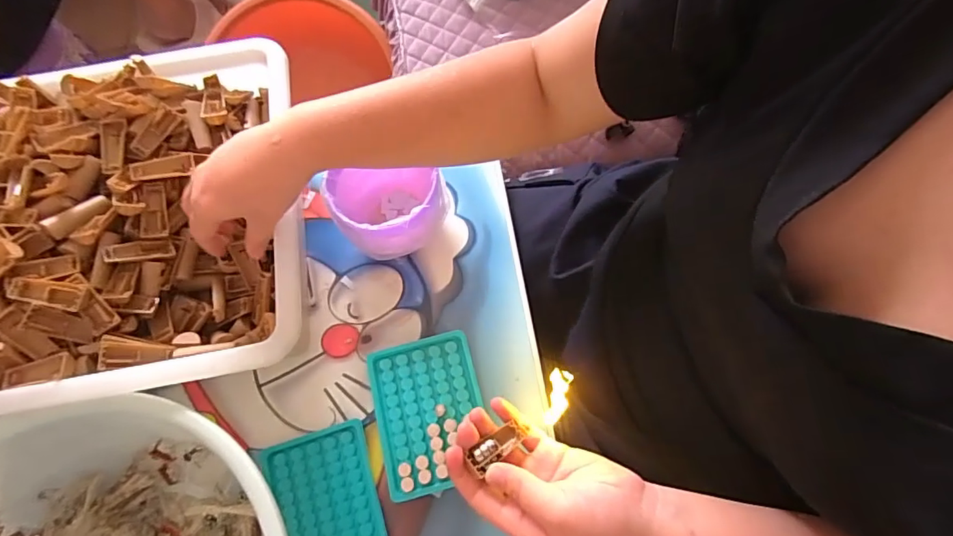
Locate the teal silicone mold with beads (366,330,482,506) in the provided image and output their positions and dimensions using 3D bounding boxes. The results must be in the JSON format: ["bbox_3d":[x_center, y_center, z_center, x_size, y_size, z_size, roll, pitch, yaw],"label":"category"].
[{"bbox_3d":[-0.043,0.128,0.443,0.095,0.014,0.128,-14,68,-3],"label":"teal silicone mold with beads"}]

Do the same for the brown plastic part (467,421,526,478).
[{"bbox_3d":[0.014,0.125,0.350,0.044,0.008,0.018,-20,66,-39],"label":"brown plastic part"}]

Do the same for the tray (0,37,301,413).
[{"bbox_3d":[-0.364,-0.037,0.435,0.393,0.099,0.315,-10,69,-1],"label":"tray"}]

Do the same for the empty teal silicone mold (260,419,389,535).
[{"bbox_3d":[-0.131,0.210,0.437,0.087,0.008,0.128,-17,70,-4],"label":"empty teal silicone mold"}]

